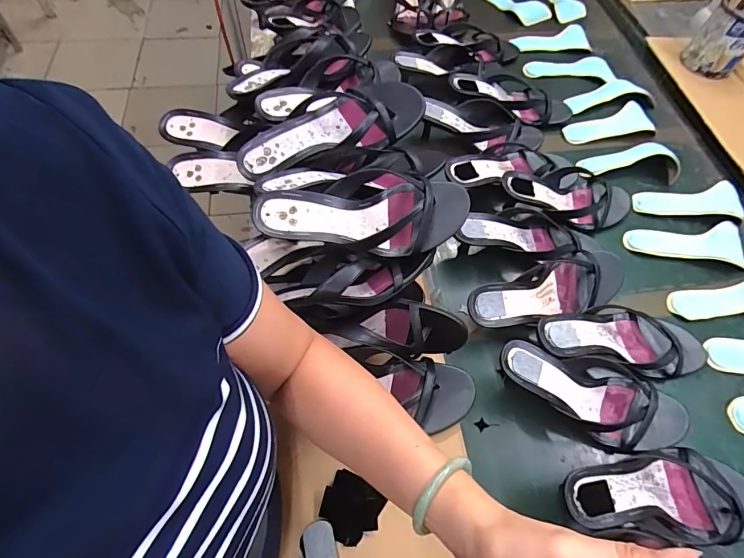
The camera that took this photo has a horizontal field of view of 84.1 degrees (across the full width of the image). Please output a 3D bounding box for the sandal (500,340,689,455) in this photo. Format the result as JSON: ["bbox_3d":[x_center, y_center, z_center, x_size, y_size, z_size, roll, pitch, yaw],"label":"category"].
[{"bbox_3d":[0.262,0.141,0.494,0.233,0.075,0.094,14,58,6],"label":"sandal"}]

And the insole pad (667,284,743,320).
[{"bbox_3d":[0.515,0.036,0.584,0.172,0.015,0.079,-4,61,-5],"label":"insole pad"}]

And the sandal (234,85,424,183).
[{"bbox_3d":[-0.054,-0.187,0.509,0.222,0.054,0.085,-22,64,-14],"label":"sandal"}]

